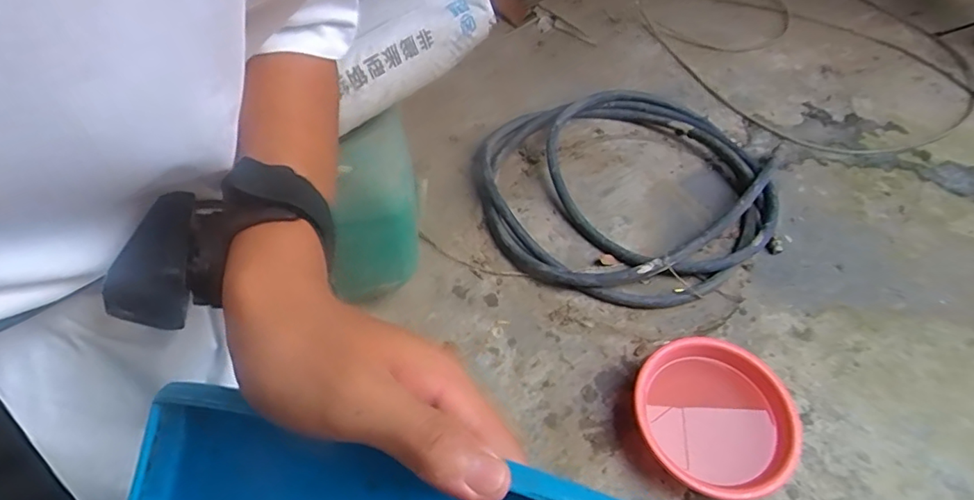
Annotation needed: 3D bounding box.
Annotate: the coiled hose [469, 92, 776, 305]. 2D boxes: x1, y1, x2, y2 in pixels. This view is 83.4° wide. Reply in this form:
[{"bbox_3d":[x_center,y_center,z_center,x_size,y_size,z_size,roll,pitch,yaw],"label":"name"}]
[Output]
[{"bbox_3d":[0.434,-0.216,1.622,0.911,0.159,0.743,-22,59,-18],"label":"coiled hose"}]

